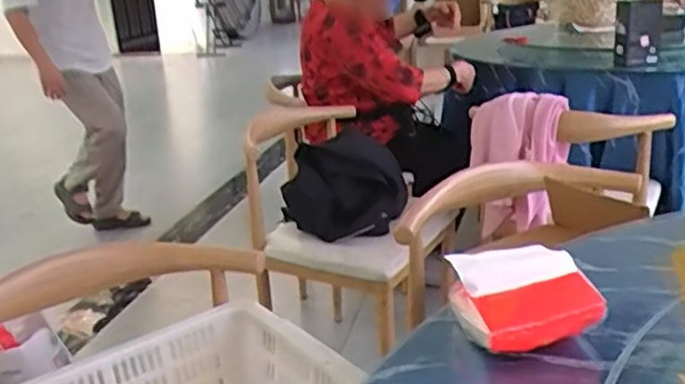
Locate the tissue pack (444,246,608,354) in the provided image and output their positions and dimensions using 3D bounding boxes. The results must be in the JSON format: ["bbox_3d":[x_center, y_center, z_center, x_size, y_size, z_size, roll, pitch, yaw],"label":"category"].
[{"bbox_3d":[0.164,0.094,0.618,0.116,0.057,0.080,-8,20,-13],"label":"tissue pack"}]

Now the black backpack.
[{"bbox_3d":[0.002,-0.025,1.686,0.300,0.188,0.266,-2,19,4],"label":"black backpack"}]

